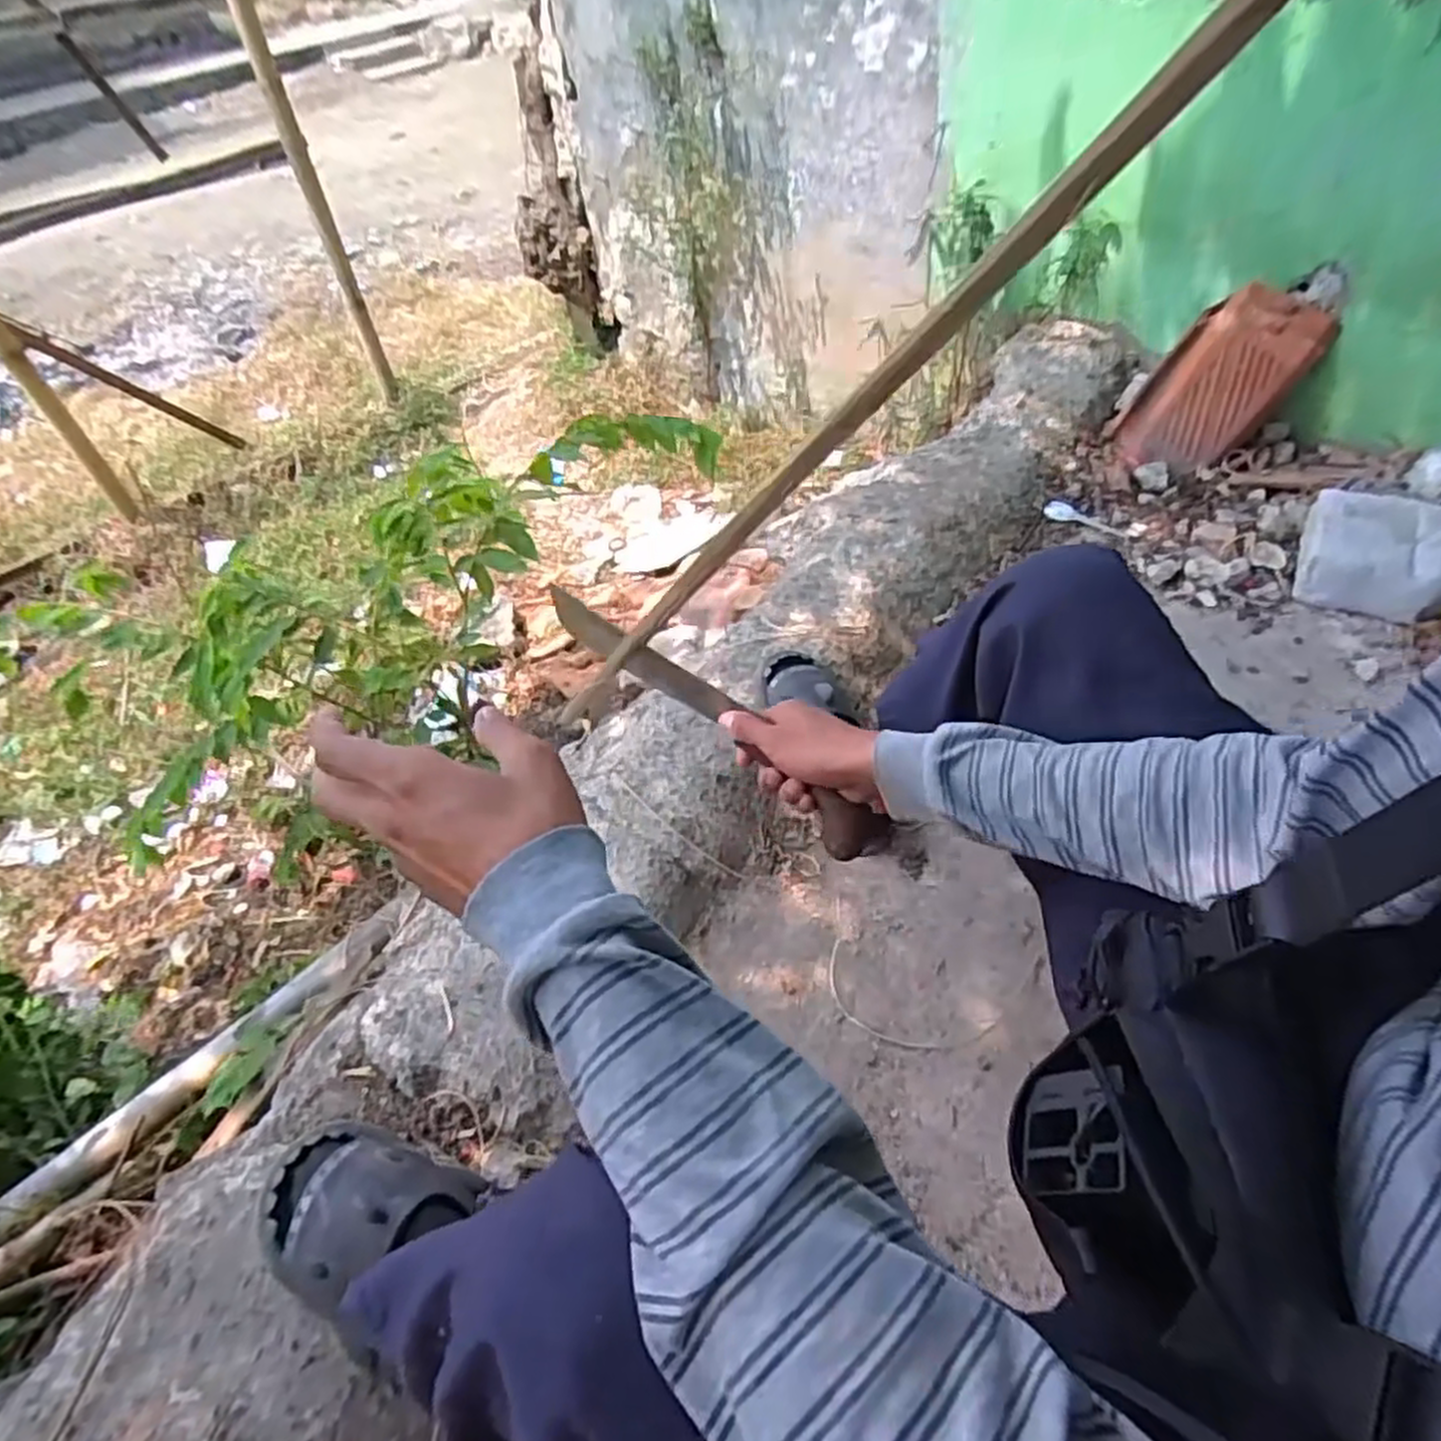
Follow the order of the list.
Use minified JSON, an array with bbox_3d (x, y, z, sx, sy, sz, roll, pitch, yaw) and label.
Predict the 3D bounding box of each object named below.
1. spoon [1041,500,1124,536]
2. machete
[{"bbox_3d":[0.669,-0.372,1.447,0.143,0.014,0.041,23,55,21],"label":"spoon"},{"bbox_3d":[-0.020,-0.009,0.713,0.037,0.054,0.406,-38,60,-25],"label":"machete"}]

